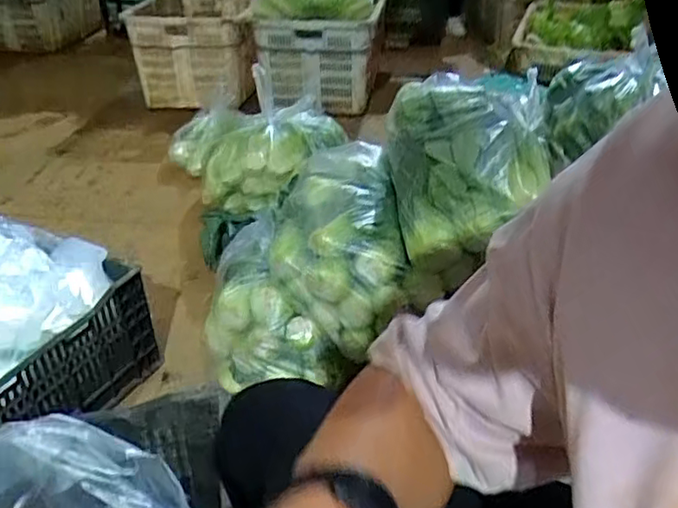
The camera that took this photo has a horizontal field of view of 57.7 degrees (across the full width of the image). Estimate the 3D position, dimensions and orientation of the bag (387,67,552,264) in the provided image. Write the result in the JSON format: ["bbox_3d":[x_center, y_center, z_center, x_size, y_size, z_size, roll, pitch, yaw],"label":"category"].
[{"bbox_3d":[0.185,-0.129,0.933,0.234,0.204,0.194,5,34,9],"label":"bag"}]

